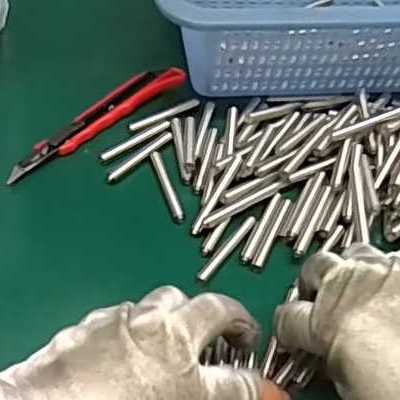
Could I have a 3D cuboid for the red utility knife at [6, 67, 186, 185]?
[{"bbox_3d":[-0.073,-0.058,0.447,0.025,0.009,0.148,38,56,24],"label":"red utility knife"}]

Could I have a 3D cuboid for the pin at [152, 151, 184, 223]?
[{"bbox_3d":[-0.021,-0.010,0.415,0.007,0.005,0.060,-11,51,-12],"label":"pin"}]

